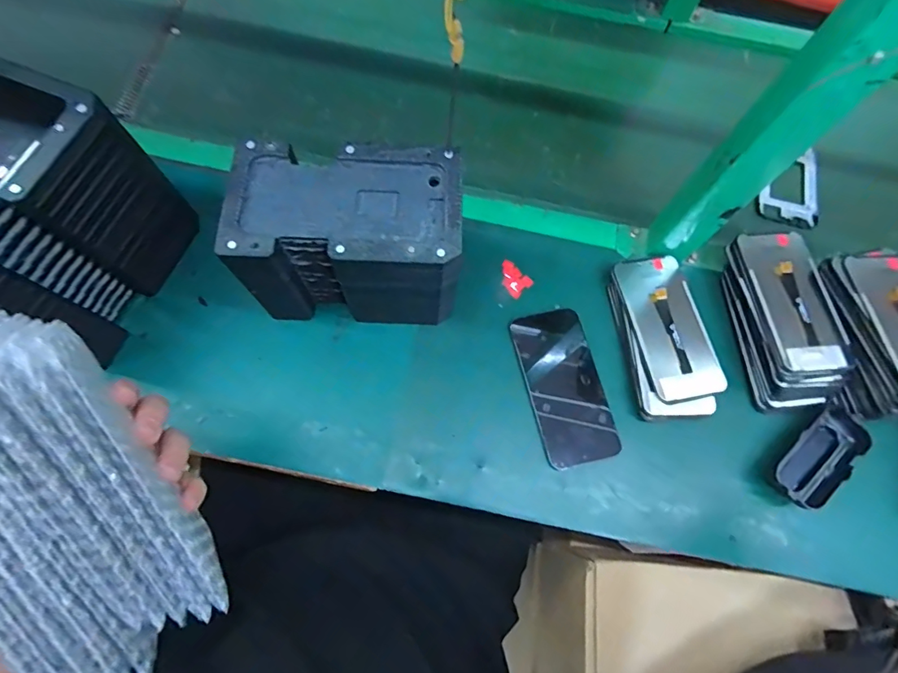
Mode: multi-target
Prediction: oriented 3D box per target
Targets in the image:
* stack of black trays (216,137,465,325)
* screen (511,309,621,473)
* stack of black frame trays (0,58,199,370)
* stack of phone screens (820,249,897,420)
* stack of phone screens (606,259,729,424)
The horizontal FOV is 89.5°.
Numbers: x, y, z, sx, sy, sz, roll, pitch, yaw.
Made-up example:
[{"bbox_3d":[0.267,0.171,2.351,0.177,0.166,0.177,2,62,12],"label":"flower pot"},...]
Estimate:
[{"bbox_3d":[-0.085,-0.088,0.431,0.186,0.146,0.112,1,72,-3],"label":"stack of black trays"},{"bbox_3d":[0.117,0.049,0.463,0.074,0.007,0.157,-12,73,-7],"label":"screen"},{"bbox_3d":[-0.344,-0.093,0.395,0.107,0.175,0.180,21,72,4],"label":"stack of black frame trays"},{"bbox_3d":[0.438,-0.004,0.451,0.090,0.067,0.167,-9,73,-7],"label":"stack of phone screens"},{"bbox_3d":[0.227,-0.001,0.478,0.089,0.025,0.171,-4,72,-5],"label":"stack of phone screens"}]

